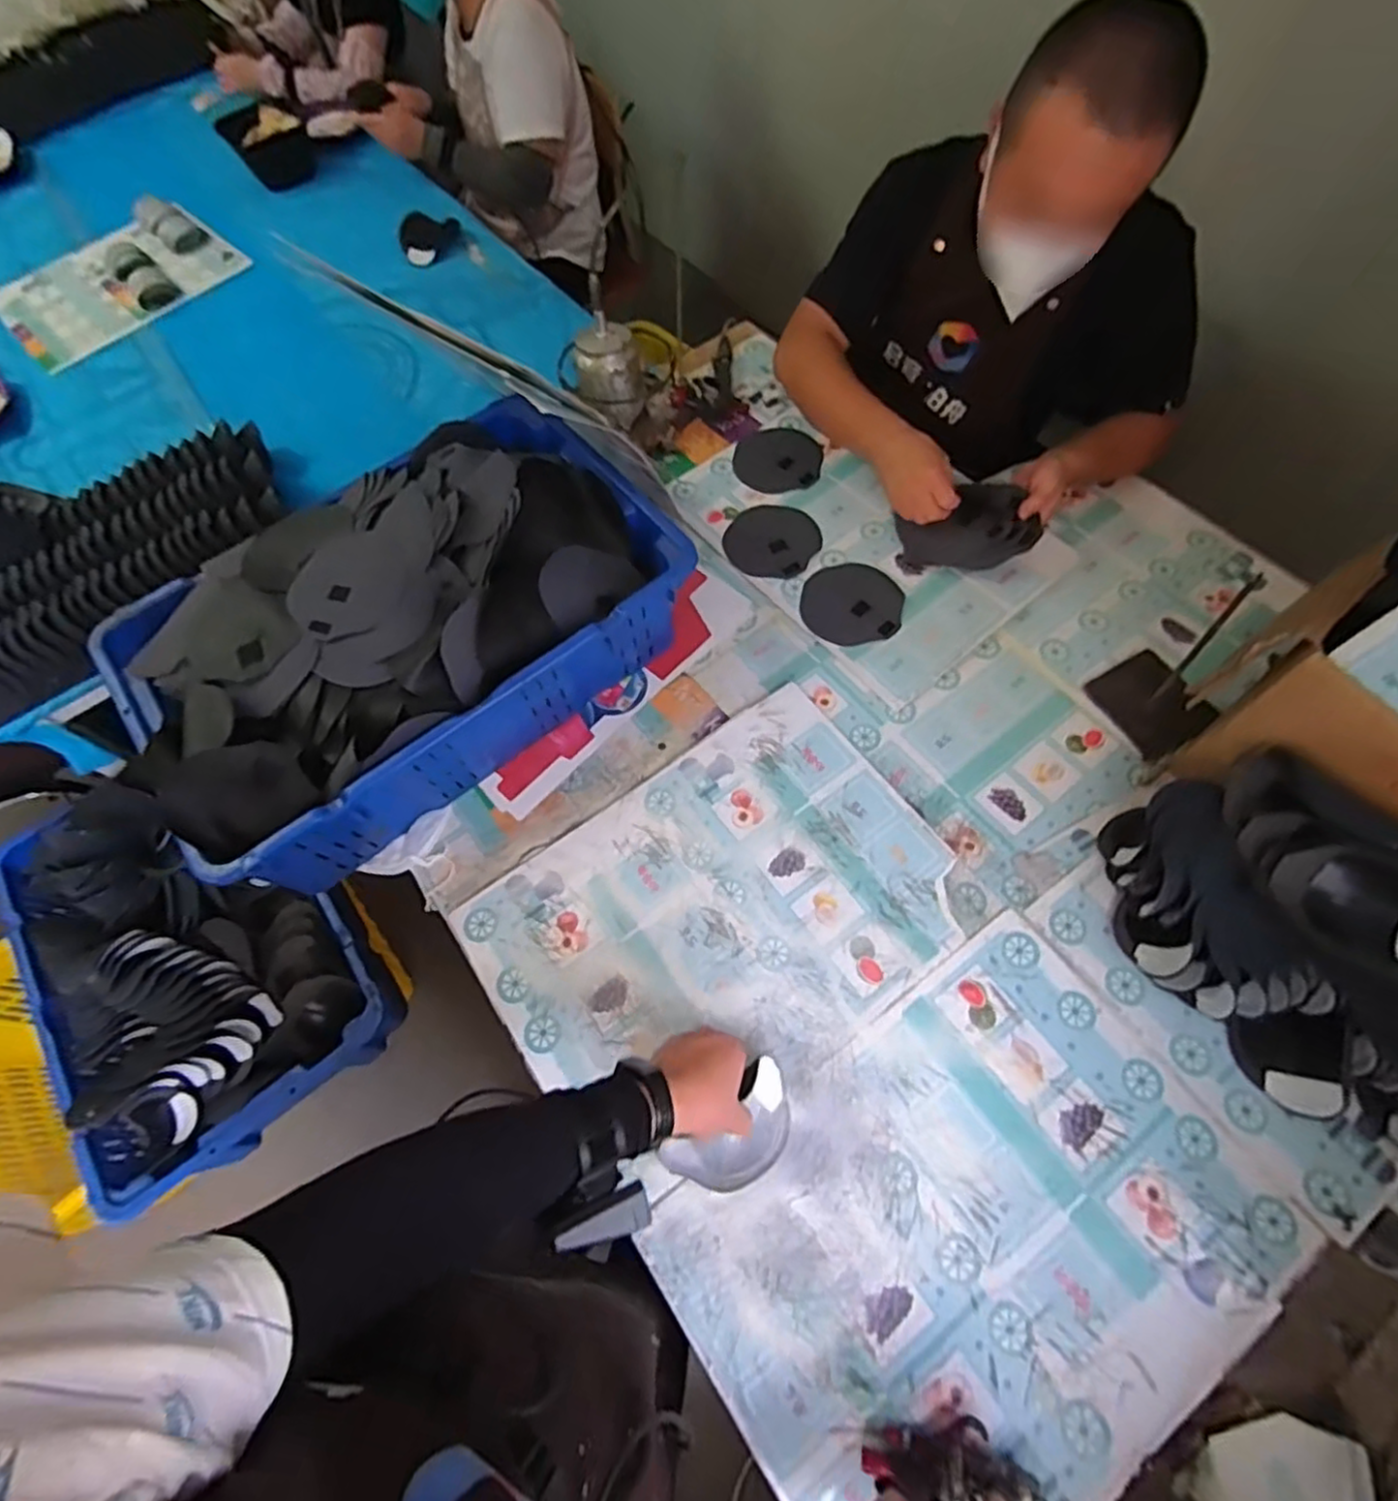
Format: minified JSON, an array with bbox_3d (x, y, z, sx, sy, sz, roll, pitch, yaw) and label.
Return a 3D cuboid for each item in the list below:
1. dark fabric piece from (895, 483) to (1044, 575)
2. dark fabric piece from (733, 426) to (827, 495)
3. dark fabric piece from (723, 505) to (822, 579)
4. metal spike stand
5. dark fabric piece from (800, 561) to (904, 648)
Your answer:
[{"bbox_3d":[0.376,-0.308,0.993,0.161,0.069,0.135,-21,65,-7],"label":"dark fabric piece"},{"bbox_3d":[0.131,-0.478,1.133,0.142,0.008,0.147,-1,65,3],"label":"dark fabric piece"},{"bbox_3d":[0.113,-0.323,1.061,0.138,0.007,0.142,-1,65,3],"label":"dark fabric piece"},{"bbox_3d":[0.584,-0.101,0.819,0.117,0.209,0.129,-32,67,-11],"label":"metal spike stand"},{"bbox_3d":[0.221,-0.213,0.998,0.139,0.005,0.145,-2,62,4],"label":"dark fabric piece"}]

